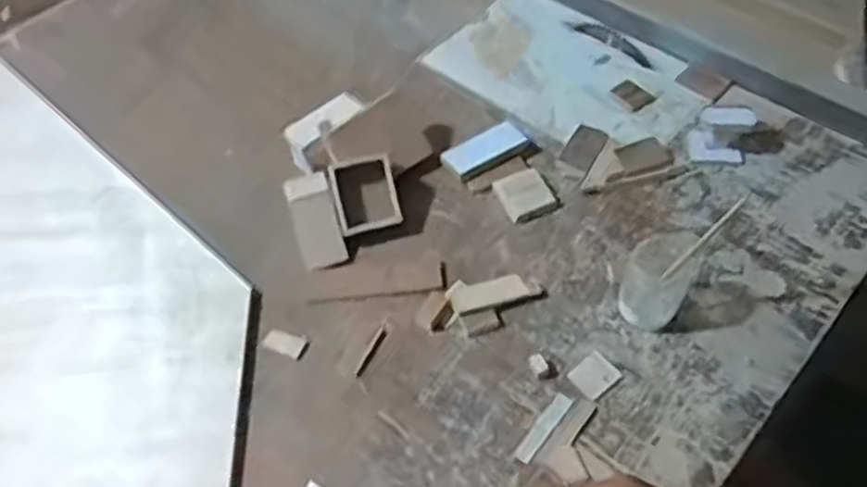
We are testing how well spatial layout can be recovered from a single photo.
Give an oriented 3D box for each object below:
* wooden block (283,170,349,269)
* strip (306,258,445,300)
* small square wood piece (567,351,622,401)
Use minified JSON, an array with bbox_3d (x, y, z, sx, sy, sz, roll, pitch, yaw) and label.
[{"bbox_3d":[-0.139,-0.028,0.865,0.051,0.015,0.108,-16,95,-10],"label":"wooden block"},{"bbox_3d":[-0.067,0.041,0.859,0.155,0.009,0.047,-1,54,1],"label":"strip"},{"bbox_3d":[0.171,0.140,0.776,0.047,0.007,0.039,-36,61,-21],"label":"small square wood piece"}]

